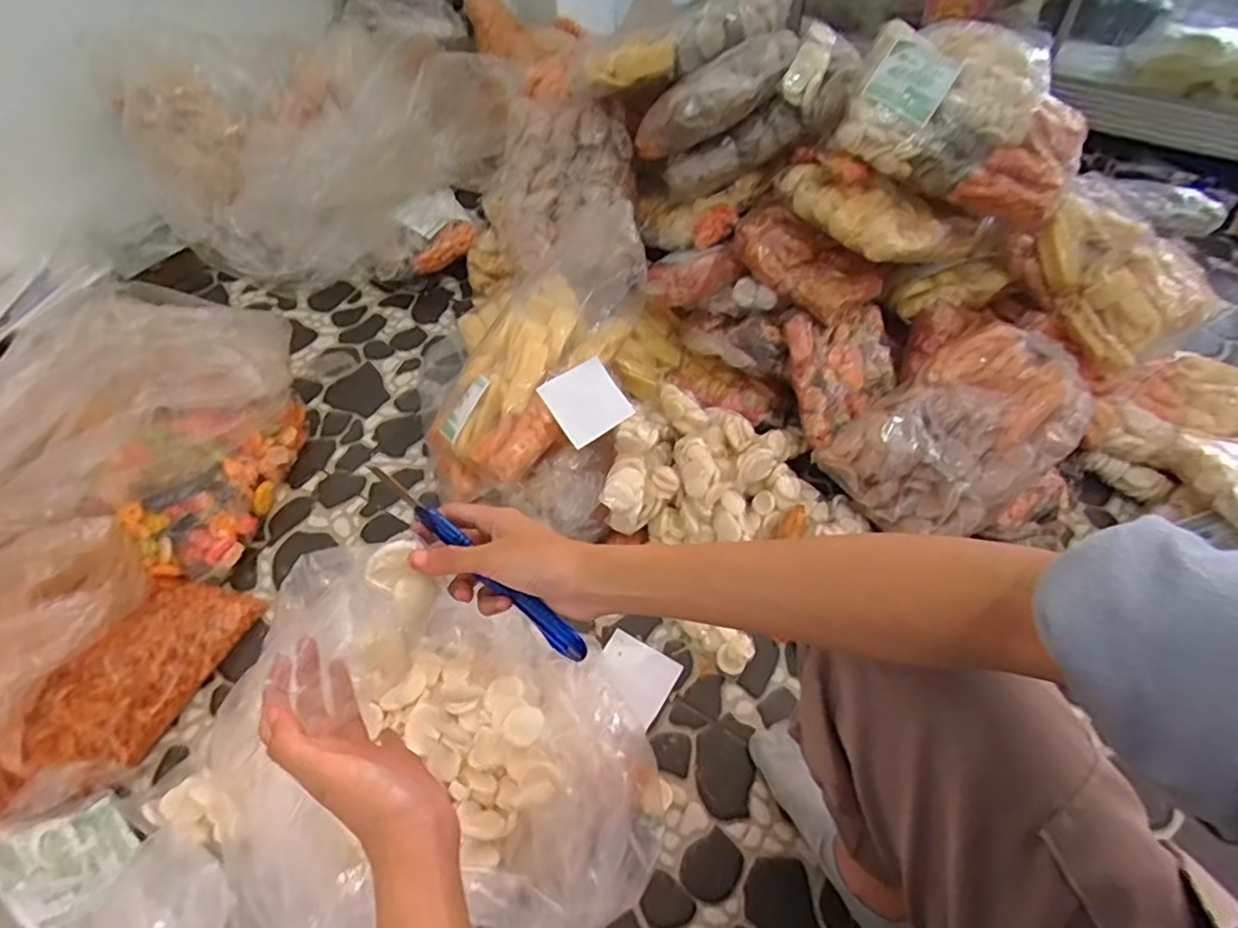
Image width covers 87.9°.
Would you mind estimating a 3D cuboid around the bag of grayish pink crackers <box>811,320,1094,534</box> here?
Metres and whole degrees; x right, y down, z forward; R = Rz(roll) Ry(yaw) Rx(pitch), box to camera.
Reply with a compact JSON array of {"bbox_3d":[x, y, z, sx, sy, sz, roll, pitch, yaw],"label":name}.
[{"bbox_3d":[0.428,-0.043,0.802,0.291,0.143,0.191,-29,58,-19],"label":"bag of grayish pink crackers"}]

